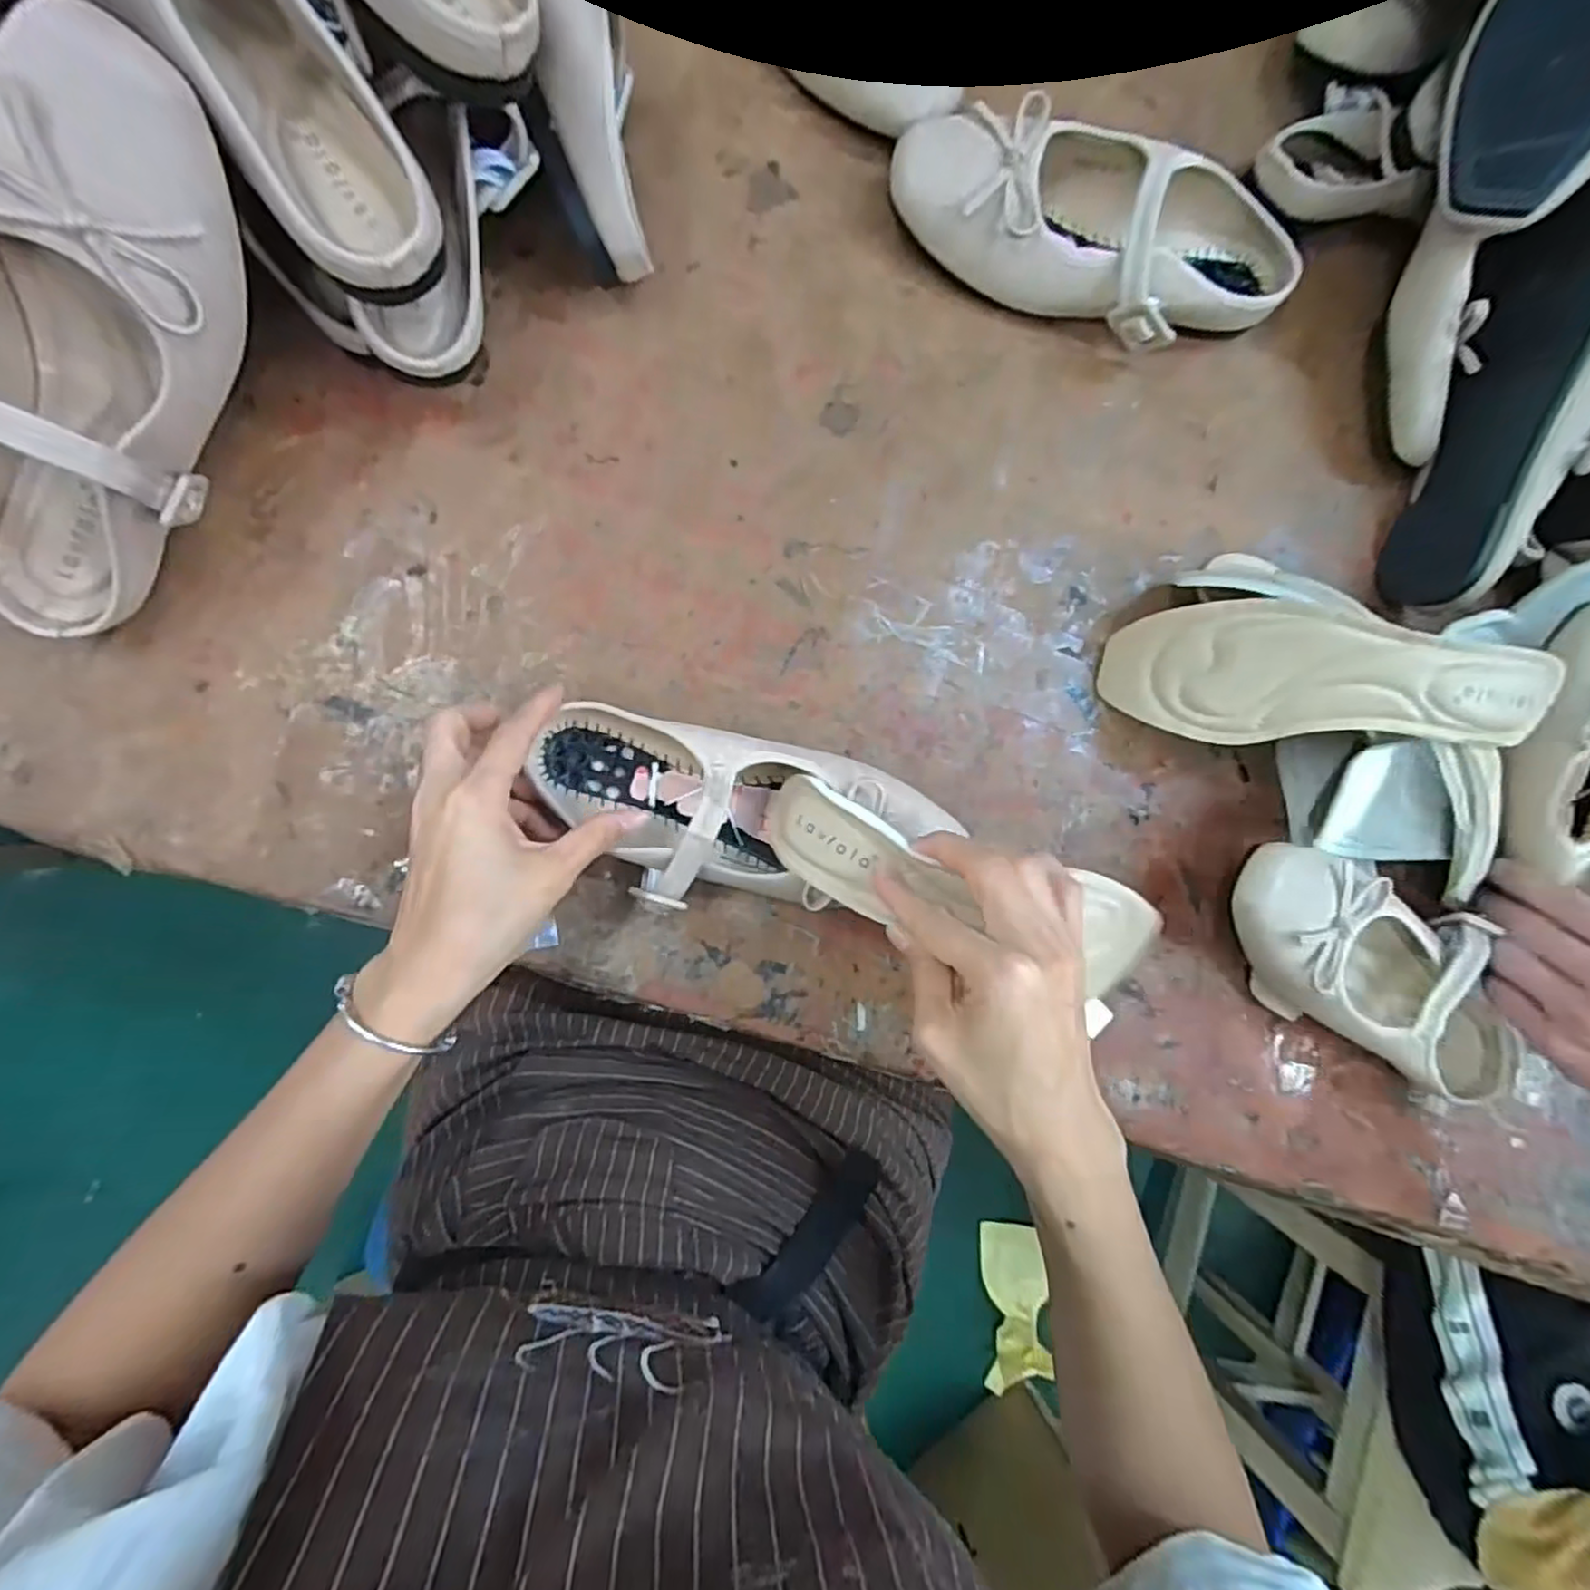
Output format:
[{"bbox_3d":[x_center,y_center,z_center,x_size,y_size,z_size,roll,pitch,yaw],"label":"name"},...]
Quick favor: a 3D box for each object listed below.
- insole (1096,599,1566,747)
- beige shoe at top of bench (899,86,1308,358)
[{"bbox_3d":[0.288,-0.060,0.382,0.219,0.055,0.073,8,89,14],"label":"insole"},{"bbox_3d":[0.174,-0.323,0.406,0.234,0.048,0.099,18,88,-7],"label":"beige shoe at top of bench"}]

